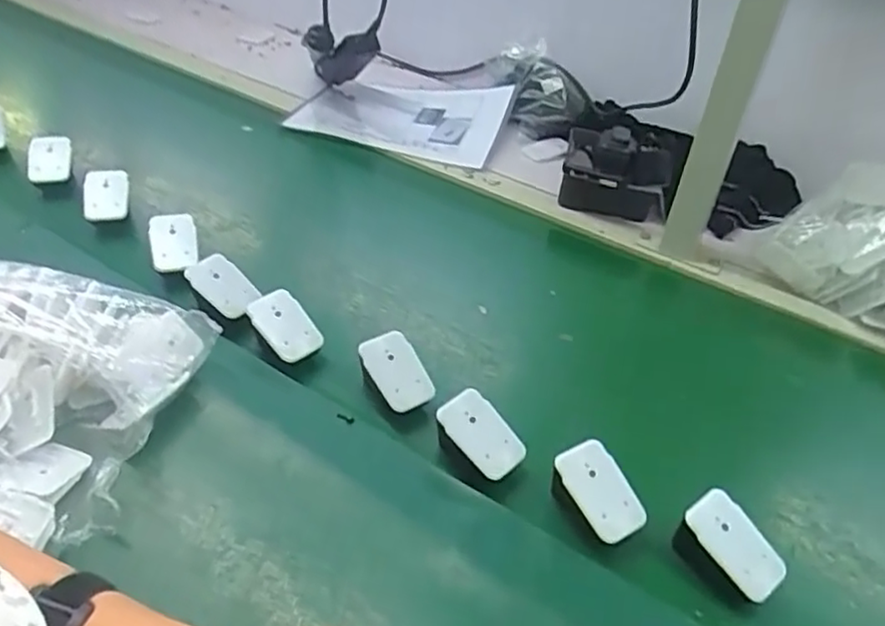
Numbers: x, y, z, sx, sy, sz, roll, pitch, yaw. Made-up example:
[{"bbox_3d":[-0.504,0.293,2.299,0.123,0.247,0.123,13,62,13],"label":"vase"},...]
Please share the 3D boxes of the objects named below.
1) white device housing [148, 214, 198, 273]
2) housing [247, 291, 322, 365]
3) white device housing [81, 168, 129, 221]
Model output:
[{"bbox_3d":[-0.264,-0.068,0.656,0.044,0.012,0.062,-5,68,-15],"label":"white device housing"},{"bbox_3d":[-0.141,0.011,0.595,0.042,0.011,0.067,-40,84,-2],"label":"housing"},{"bbox_3d":[-0.354,-0.124,0.700,0.043,0.014,0.056,-4,73,-14],"label":"white device housing"}]

